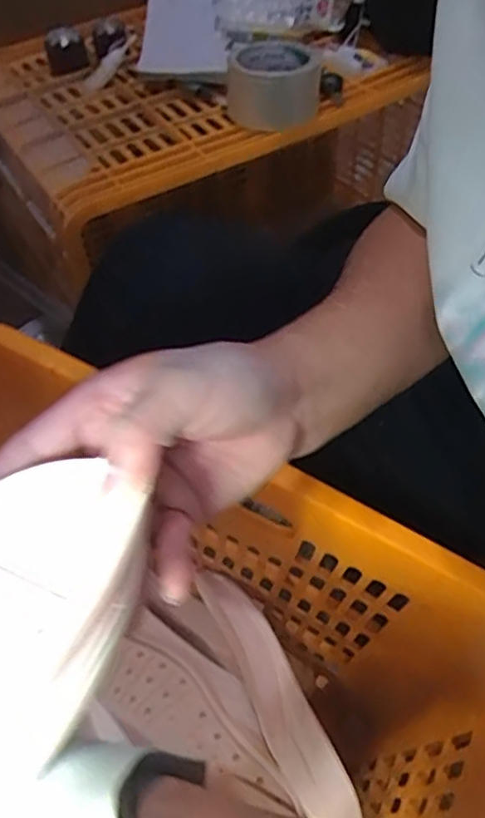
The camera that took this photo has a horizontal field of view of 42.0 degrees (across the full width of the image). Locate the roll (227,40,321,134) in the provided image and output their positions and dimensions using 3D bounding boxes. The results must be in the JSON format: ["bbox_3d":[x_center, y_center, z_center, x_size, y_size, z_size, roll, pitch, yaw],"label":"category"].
[{"bbox_3d":[0.033,-0.345,0.669,0.095,0.056,0.098,-2,51,3],"label":"roll"}]

